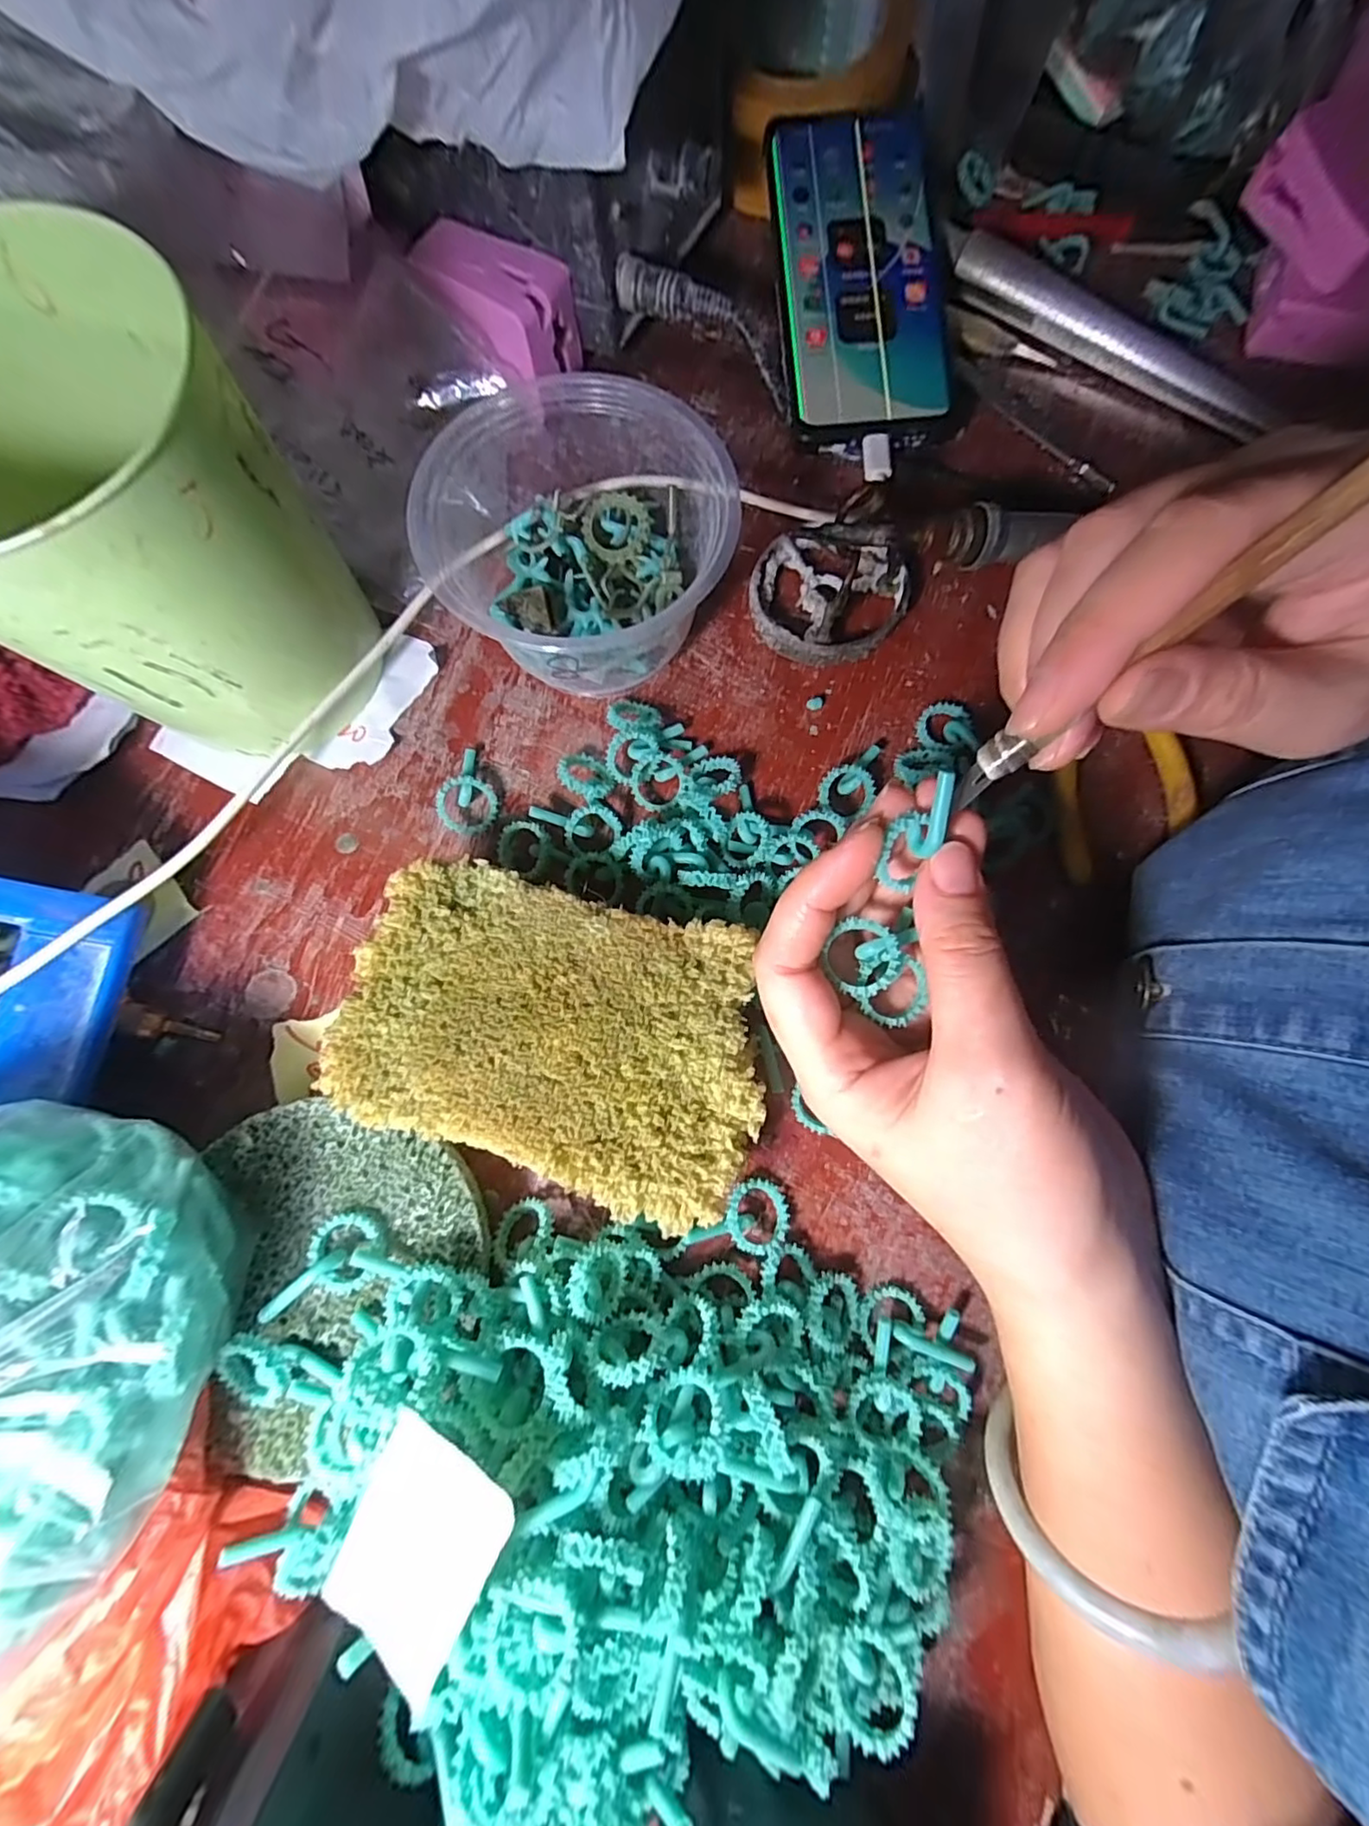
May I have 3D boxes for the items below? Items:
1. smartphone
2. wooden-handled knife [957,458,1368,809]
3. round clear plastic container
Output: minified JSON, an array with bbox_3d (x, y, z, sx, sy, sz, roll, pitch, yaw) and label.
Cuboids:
[{"bbox_3d":[0.082,-0.298,0.278,0.076,0.007,0.158,-5,86,-2],"label":"smartphone"},{"bbox_3d":[0.118,-0.073,0.118,0.150,0.004,0.009,-42,78,37],"label":"wooden-handled knife"},{"bbox_3d":[-0.041,-0.134,0.240,0.110,0.063,0.116,0,78,0],"label":"round clear plastic container"}]

